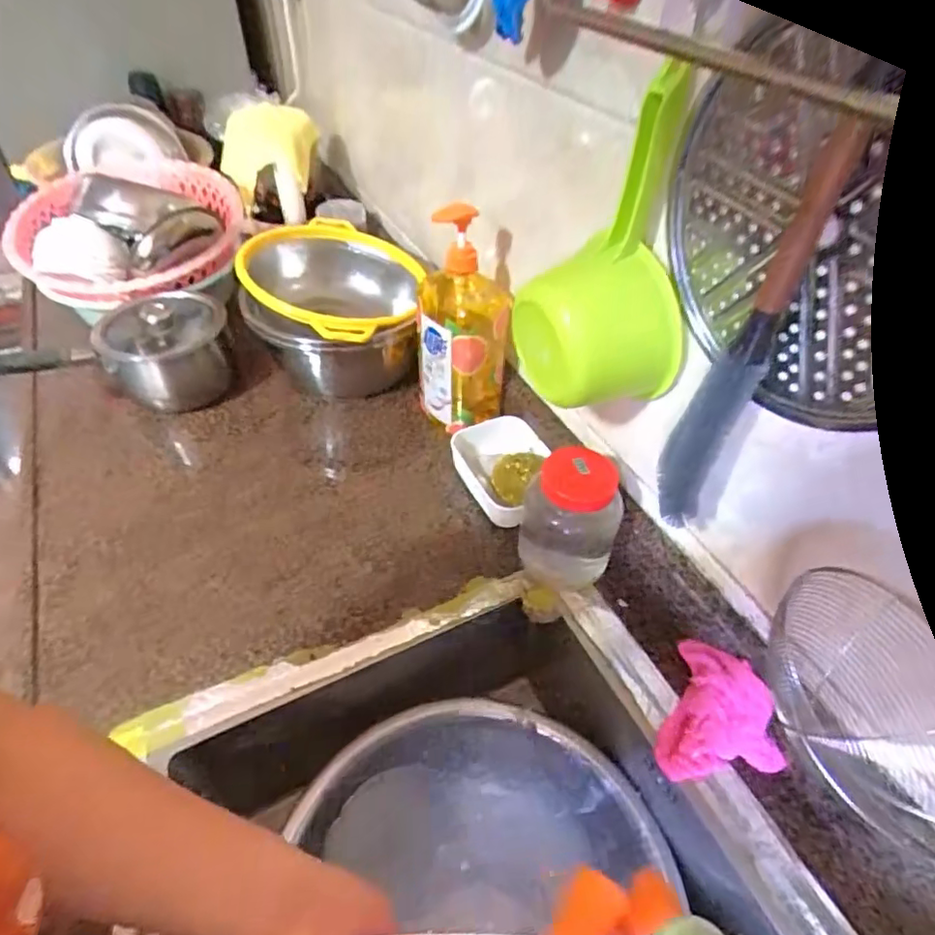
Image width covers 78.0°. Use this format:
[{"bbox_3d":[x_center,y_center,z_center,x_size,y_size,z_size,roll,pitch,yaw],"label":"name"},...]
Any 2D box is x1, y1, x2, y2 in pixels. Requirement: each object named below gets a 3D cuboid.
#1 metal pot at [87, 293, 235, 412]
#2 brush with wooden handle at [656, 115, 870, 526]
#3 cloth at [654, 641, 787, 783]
[{"bbox_3d":[-0.422,-0.156,0.827,0.160,0.126,0.140,-23,51,-22],"label":"metal pot"},{"bbox_3d":[0.185,-0.072,0.400,0.039,0.290,0.038,26,51,21],"label":"brush with wooden handle"},{"bbox_3d":[0.232,0.222,0.514,0.095,0.066,0.115,18,48,15],"label":"cloth"}]

